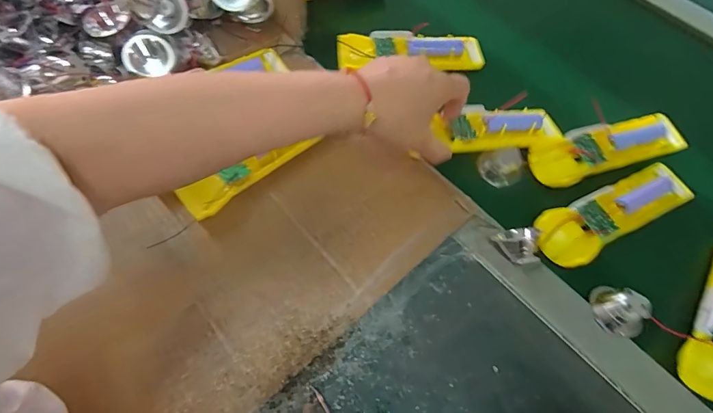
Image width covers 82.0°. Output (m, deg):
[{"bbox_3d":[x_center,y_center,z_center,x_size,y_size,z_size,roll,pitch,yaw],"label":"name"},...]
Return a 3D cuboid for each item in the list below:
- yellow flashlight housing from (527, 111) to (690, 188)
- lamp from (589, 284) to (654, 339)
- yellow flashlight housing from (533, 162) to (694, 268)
[{"bbox_3d":[0.254,-0.059,0.417,0.157,0.026,0.047,-13,65,-9],"label":"yellow flashlight housing"},{"bbox_3d":[0.226,0.088,0.352,0.030,0.032,0.044,-20,67,-12],"label":"lamp"},{"bbox_3d":[0.240,0.004,0.380,0.160,0.020,0.052,-23,67,-13],"label":"yellow flashlight housing"}]

